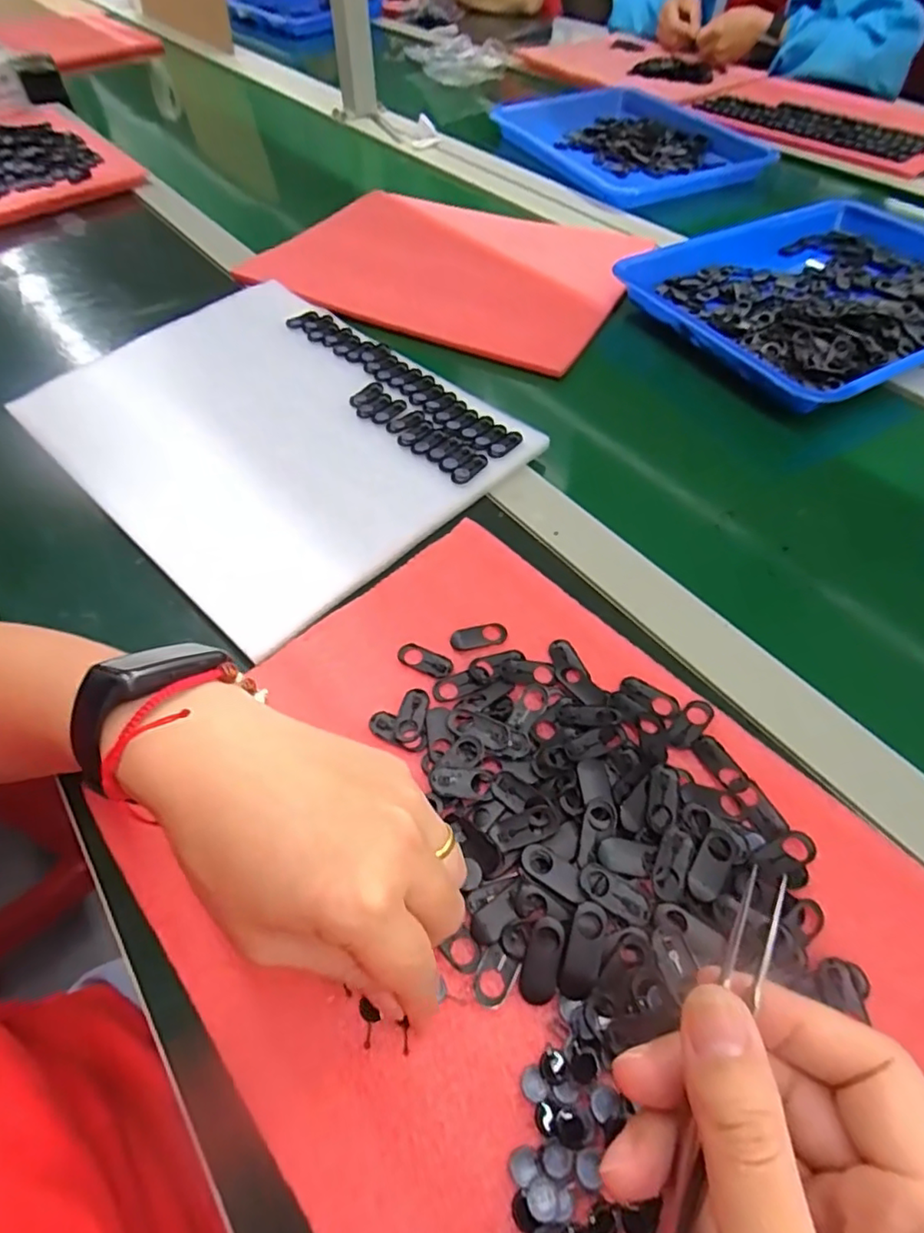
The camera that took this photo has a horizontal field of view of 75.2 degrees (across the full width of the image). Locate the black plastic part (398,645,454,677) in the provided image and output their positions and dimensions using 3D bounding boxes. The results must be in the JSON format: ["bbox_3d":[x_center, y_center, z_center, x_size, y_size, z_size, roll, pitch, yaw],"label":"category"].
[{"bbox_3d":[-0.020,0.023,0.330,0.032,0.004,0.013,21,57,17],"label":"black plastic part"}]

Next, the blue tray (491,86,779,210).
[{"bbox_3d":[0.231,-0.657,0.839,0.271,0.043,0.348,-21,56,-13],"label":"blue tray"}]

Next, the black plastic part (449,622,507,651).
[{"bbox_3d":[0.010,0.011,0.337,0.031,0.004,0.014,-11,54,-6],"label":"black plastic part"}]

